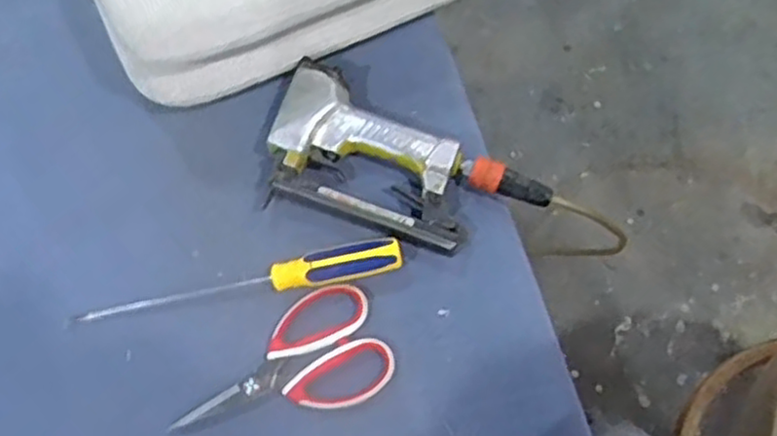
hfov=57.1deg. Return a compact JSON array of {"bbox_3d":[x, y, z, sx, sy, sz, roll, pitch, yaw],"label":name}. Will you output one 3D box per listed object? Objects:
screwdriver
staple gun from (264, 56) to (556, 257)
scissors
[{"bbox_3d":[-0.129,0.055,0.616,0.284,0.024,0.032,-10,72,-1],"label":"screwdriver"},{"bbox_3d":[0.020,-0.047,0.639,0.251,0.040,0.133,16,73,7],"label":"staple gun"},{"bbox_3d":[-0.091,0.132,0.602,0.181,0.009,0.096,-26,73,-6],"label":"scissors"}]

